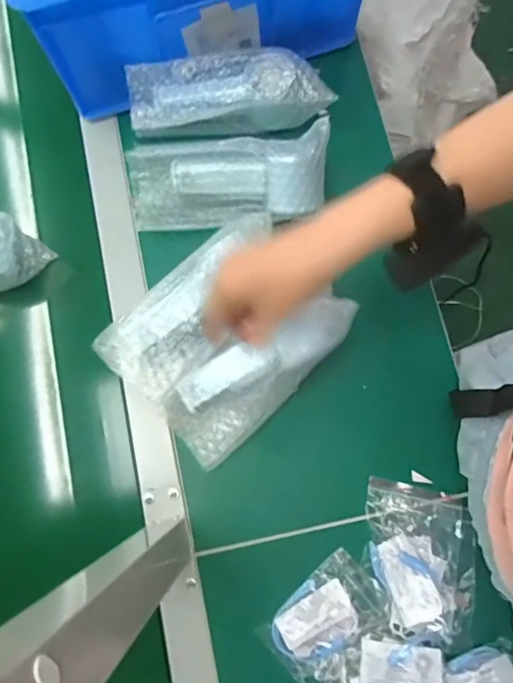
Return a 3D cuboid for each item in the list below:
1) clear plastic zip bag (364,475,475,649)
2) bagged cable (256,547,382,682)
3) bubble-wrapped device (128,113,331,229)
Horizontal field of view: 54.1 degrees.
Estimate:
[{"bbox_3d":[0.155,0.204,0.468,0.096,0.029,0.134,4,79,1],"label":"clear plastic zip bag"},{"bbox_3d":[0.062,0.257,0.469,0.109,0.011,0.063,-40,82,-7],"label":"bagged cable"},{"bbox_3d":[-0.029,-0.164,0.518,0.200,0.037,0.086,0,114,8],"label":"bubble-wrapped device"}]

